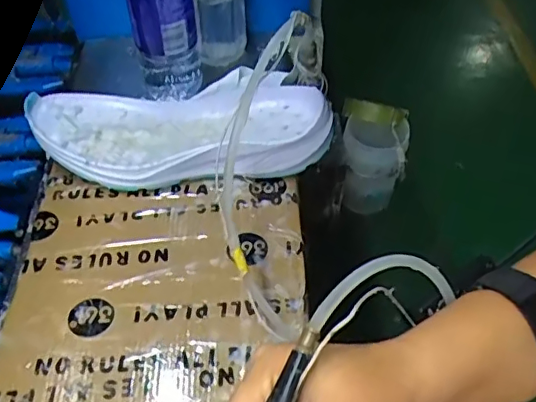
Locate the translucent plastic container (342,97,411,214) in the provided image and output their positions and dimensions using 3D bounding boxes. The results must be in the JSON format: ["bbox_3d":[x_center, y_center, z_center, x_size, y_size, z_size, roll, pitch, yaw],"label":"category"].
[{"bbox_3d":[0.122,-0.054,0.659,0.070,0.140,0.061,4,50,5],"label":"translucent plastic container"}]

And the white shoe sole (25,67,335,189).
[{"bbox_3d":[-0.079,-0.069,0.521,0.265,0.045,0.116,-7,50,-4],"label":"white shoe sole"}]

